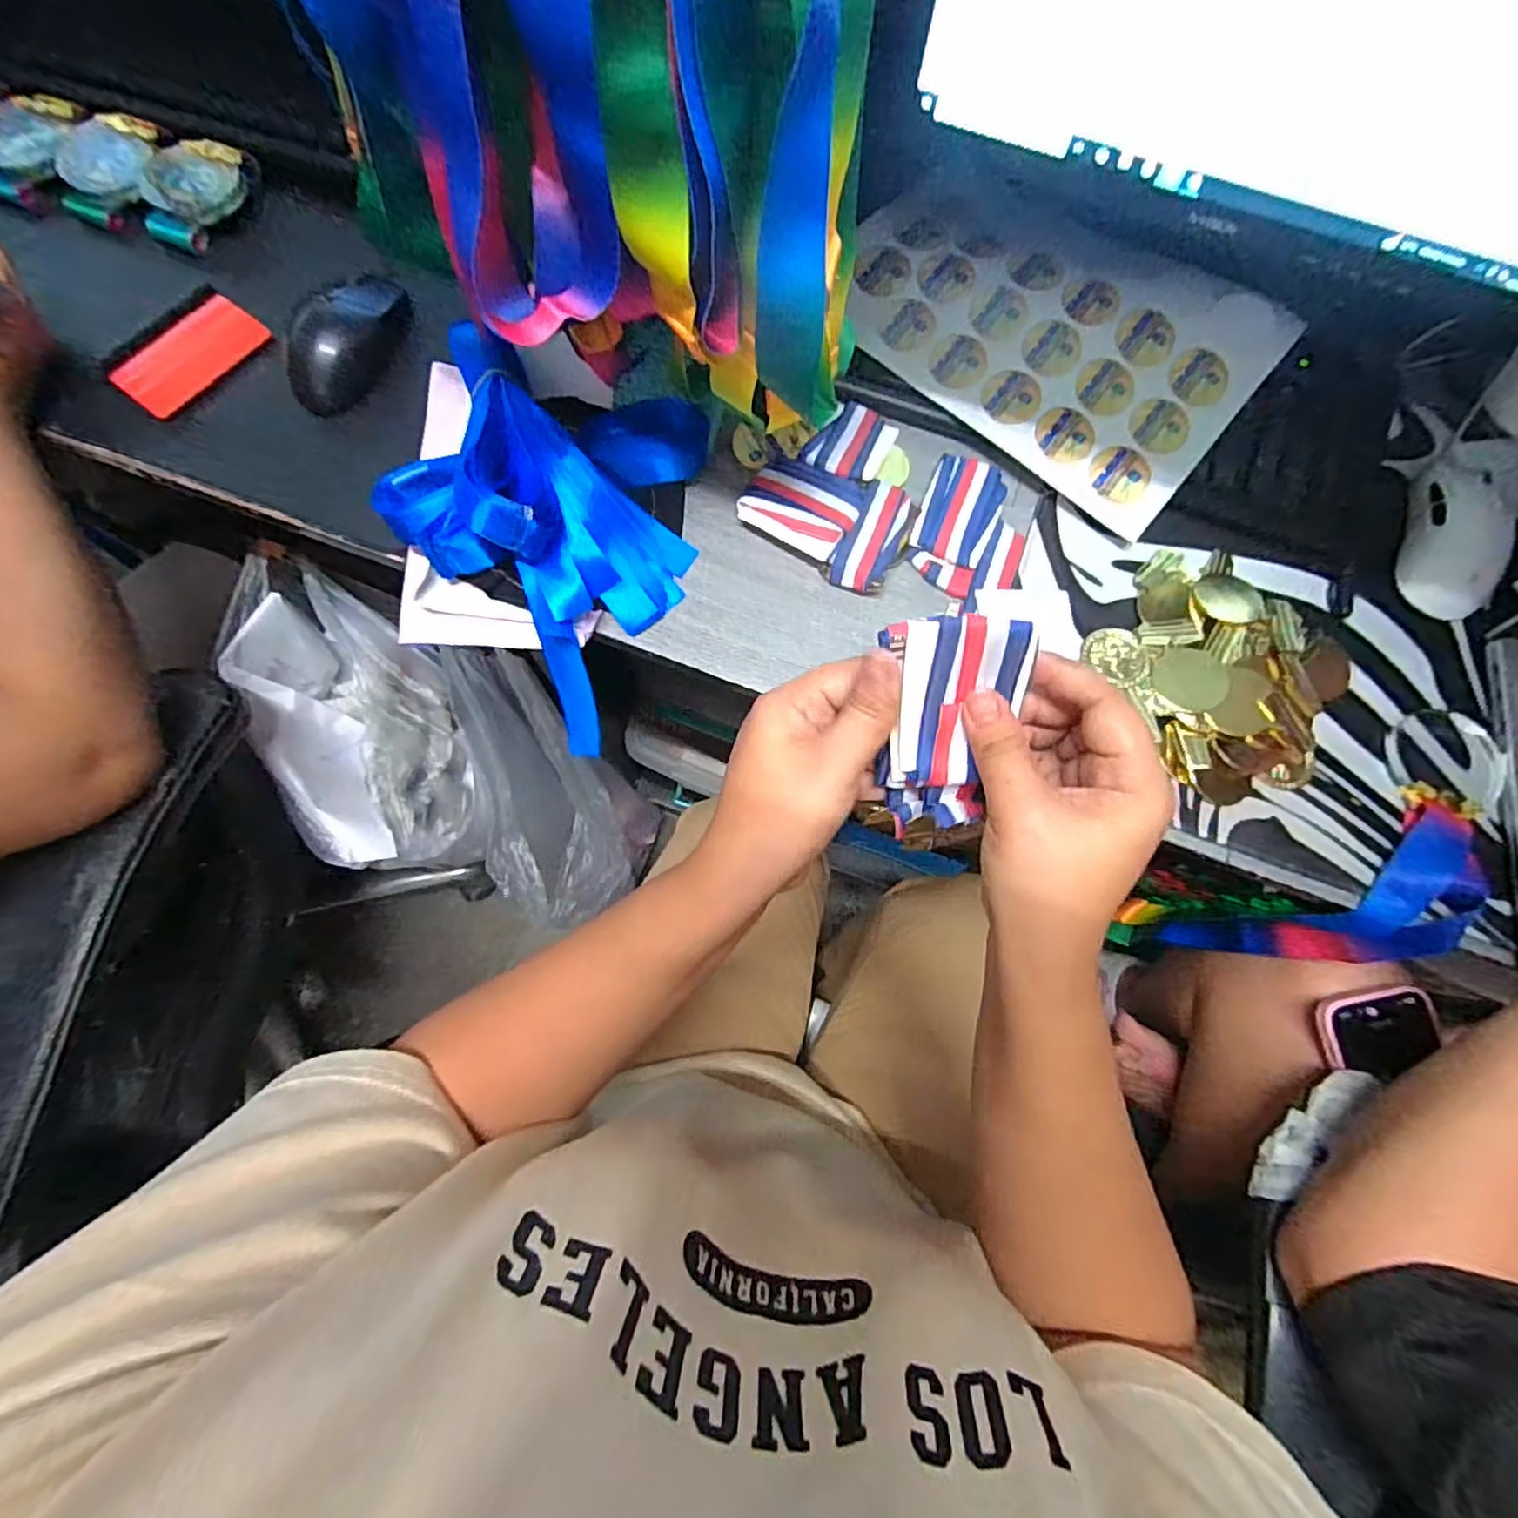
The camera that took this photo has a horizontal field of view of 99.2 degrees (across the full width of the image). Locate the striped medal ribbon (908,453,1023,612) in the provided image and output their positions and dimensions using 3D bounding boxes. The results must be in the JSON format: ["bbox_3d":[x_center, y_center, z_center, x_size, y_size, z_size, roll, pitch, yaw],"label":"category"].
[{"bbox_3d":[0.146,-0.154,0.445,0.073,0.013,0.099,19,82,3],"label":"striped medal ribbon"}]

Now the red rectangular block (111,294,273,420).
[{"bbox_3d":[-0.399,-0.284,0.456,0.051,0.015,0.098,42,78,8],"label":"red rectangular block"}]

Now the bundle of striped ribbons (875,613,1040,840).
[{"bbox_3d":[0.079,-0.013,0.280,0.055,0.024,0.102,5,121,1],"label":"bundle of striped ribbons"}]

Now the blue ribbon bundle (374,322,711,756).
[{"bbox_3d":[-0.144,-0.153,0.425,0.195,0.114,0.228,25,80,4],"label":"blue ribbon bundle"}]

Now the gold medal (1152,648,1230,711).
[{"bbox_3d":[0.280,-0.052,0.419,0.043,0.004,0.040,6,80,13],"label":"gold medal"}]

